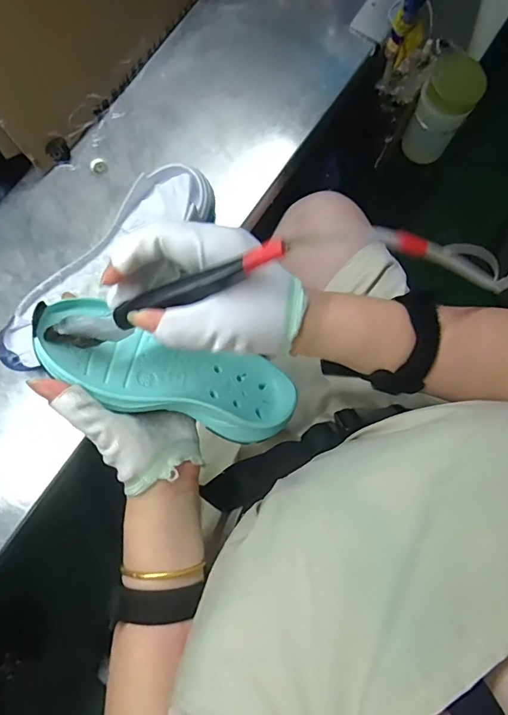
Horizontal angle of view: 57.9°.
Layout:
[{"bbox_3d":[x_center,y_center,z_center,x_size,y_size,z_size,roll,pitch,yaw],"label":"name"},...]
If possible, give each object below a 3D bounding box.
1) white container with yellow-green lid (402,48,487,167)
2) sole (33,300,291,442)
[{"bbox_3d":[0.259,-0.342,0.643,0.068,0.141,0.066,0,80,-3],"label":"white container with yellow-green lid"},{"bbox_3d":[-0.059,0.013,0.339,0.188,0.035,0.065,18,79,-23],"label":"sole"}]

